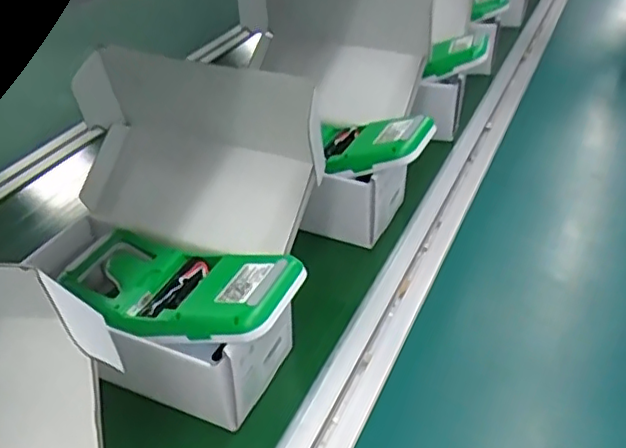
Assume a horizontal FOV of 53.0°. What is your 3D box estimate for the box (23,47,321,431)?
[{"bbox_3d":[-0.106,0.005,0.436,0.198,0.173,0.172,9,37,19],"label":"box"}]

